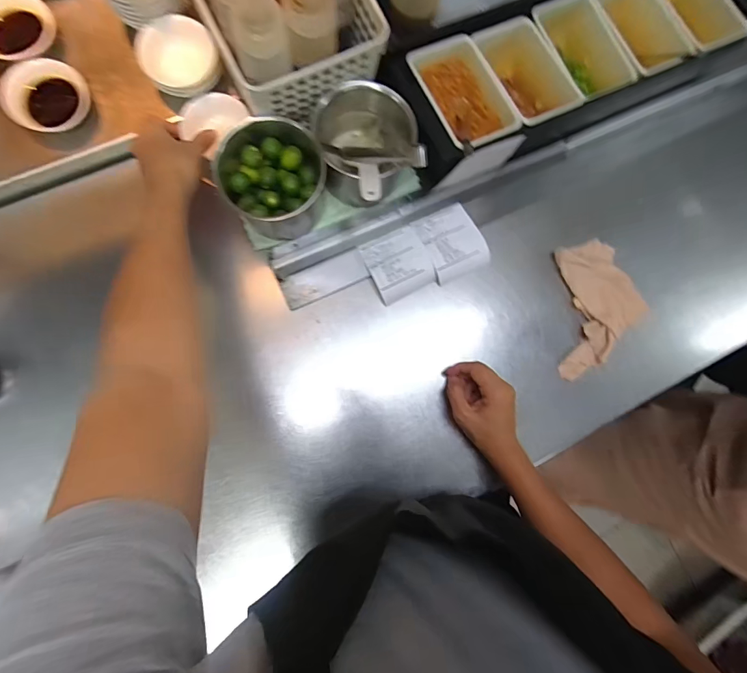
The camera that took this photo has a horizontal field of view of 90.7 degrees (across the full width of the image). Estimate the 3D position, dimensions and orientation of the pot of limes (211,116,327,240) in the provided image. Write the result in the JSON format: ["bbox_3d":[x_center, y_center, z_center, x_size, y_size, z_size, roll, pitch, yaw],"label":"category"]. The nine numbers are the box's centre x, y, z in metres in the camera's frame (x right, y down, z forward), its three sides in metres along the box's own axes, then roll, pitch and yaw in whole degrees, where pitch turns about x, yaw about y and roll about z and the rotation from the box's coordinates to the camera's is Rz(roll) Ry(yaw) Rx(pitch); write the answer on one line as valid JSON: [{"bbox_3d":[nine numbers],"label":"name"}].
[{"bbox_3d":[-0.118,-0.187,0.443,0.114,0.081,0.114,1,83,-8],"label":"pot of limes"}]

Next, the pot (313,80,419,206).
[{"bbox_3d":[-0.003,-0.207,0.433,0.112,0.120,0.142,-12,85,-9],"label":"pot"}]

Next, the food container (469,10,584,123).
[{"bbox_3d":[0.188,-0.329,0.479,0.086,0.067,0.154,-20,72,-7],"label":"food container"}]

